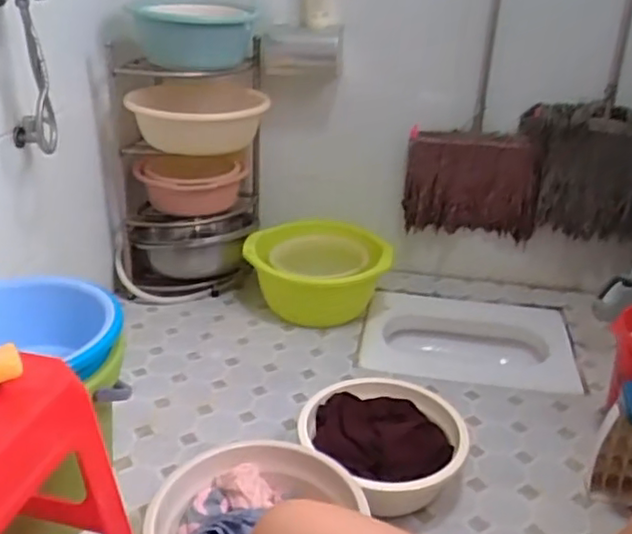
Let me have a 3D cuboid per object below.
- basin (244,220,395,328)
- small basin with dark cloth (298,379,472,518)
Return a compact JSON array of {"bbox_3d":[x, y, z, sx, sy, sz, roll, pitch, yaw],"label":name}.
[{"bbox_3d":[0.018,0.031,1.845,0.376,0.206,0.410,1,26,0],"label":"basin"},{"bbox_3d":[0.166,0.344,1.288,0.353,0.116,0.321,1,26,0],"label":"small basin with dark cloth"}]

